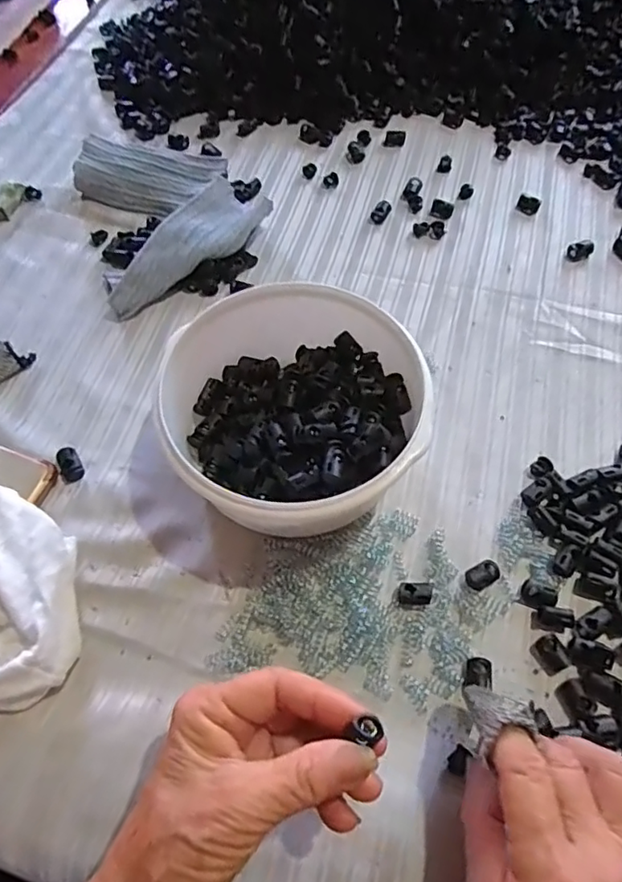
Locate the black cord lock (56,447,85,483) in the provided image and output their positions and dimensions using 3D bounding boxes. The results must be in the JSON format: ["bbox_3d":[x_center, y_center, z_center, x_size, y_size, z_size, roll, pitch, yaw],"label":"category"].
[{"bbox_3d":[-0.168,0.016,0.395,0.014,0.010,0.024,-29,64,-13],"label":"black cord lock"}]

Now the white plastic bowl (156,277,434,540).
[{"bbox_3d":[-0.002,-0.022,0.372,0.164,0.077,0.159,-1,61,2],"label":"white plastic bowl"}]

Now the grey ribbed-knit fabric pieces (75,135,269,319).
[{"bbox_3d":[-0.123,-0.206,0.500,0.146,0.033,0.176,-20,62,-9],"label":"grey ribbed-knit fabric pieces"}]

